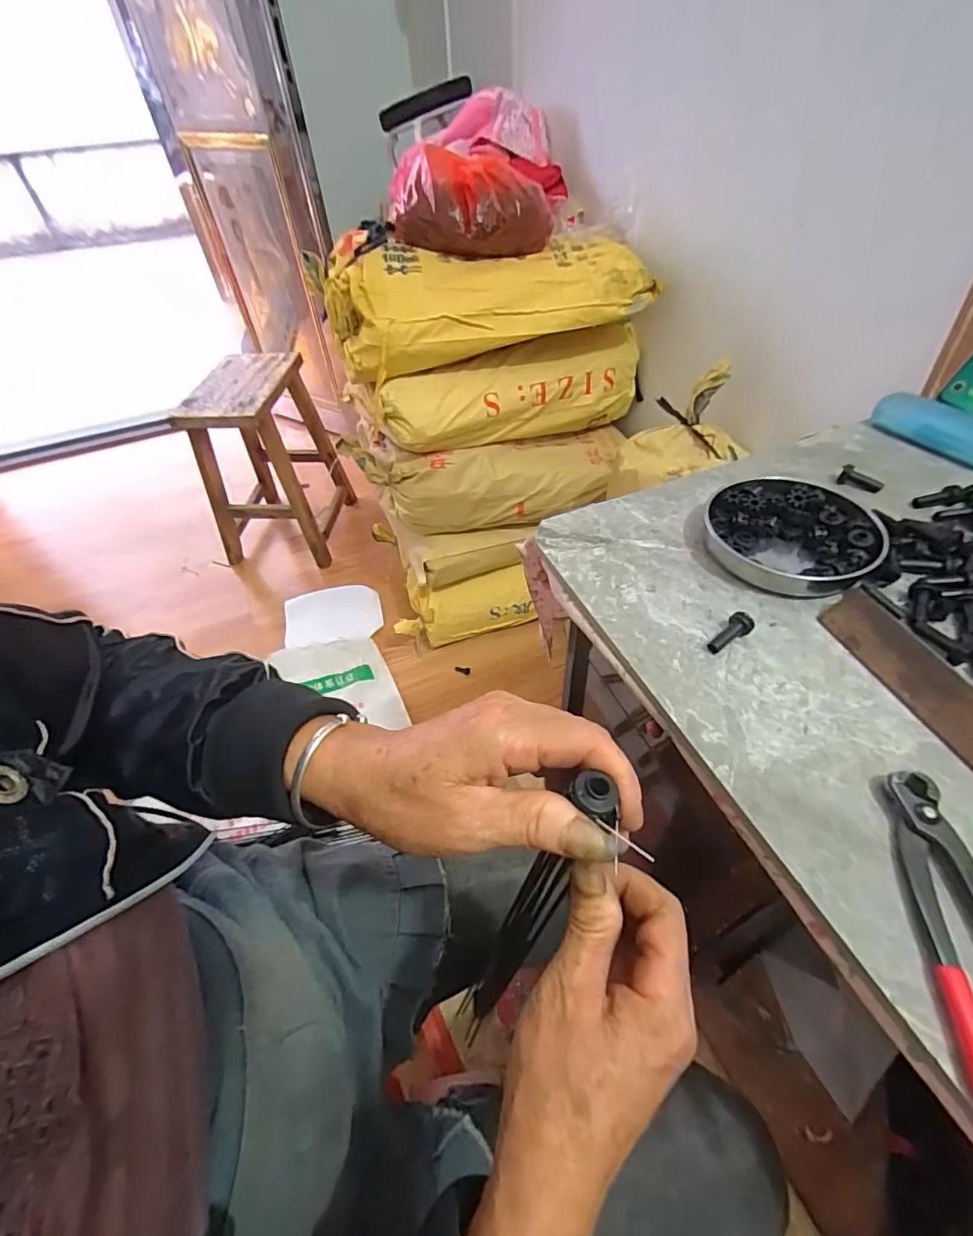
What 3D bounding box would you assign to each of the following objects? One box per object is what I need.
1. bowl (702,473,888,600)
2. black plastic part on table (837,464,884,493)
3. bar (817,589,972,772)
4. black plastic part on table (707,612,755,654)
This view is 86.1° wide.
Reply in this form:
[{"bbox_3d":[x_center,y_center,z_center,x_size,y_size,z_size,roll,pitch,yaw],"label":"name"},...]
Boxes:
[{"bbox_3d":[0.265,-0.076,0.458,0.133,0.024,0.136,12,50,15],"label":"bowl"},{"bbox_3d":[0.371,-0.138,0.515,0.038,0.013,0.017,29,58,27],"label":"black plastic part on table"},{"bbox_3d":[0.298,0.052,0.343,0.005,0.037,0.179,14,37,-36],"label":"bar"},{"bbox_3d":[0.185,0.013,0.395,0.039,0.016,0.016,-35,54,-24],"label":"black plastic part on table"}]

